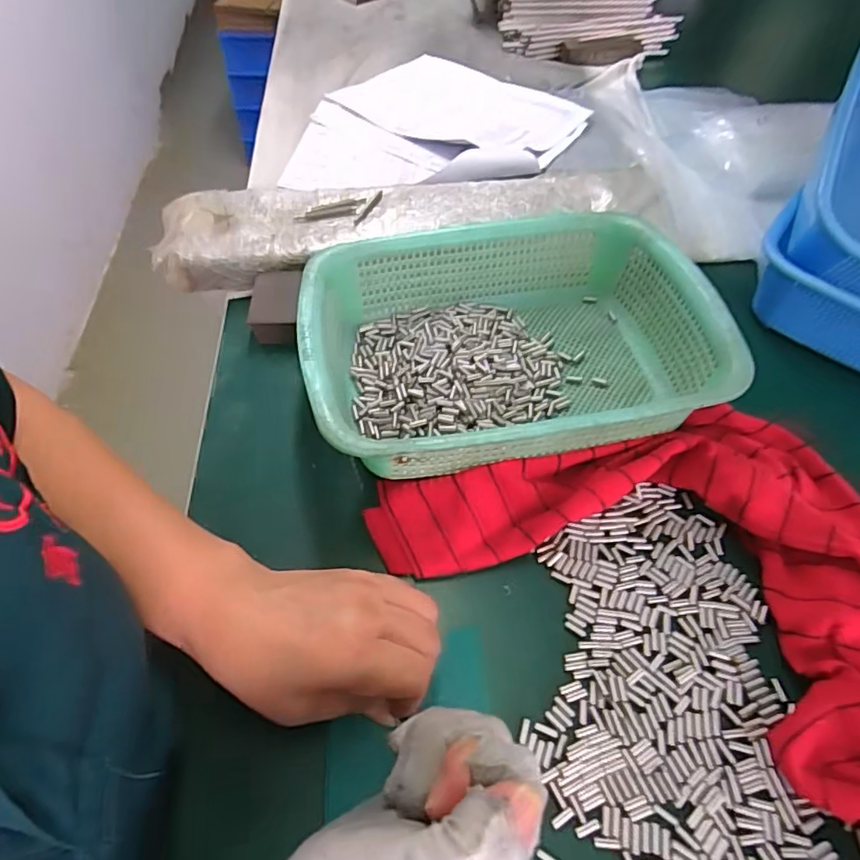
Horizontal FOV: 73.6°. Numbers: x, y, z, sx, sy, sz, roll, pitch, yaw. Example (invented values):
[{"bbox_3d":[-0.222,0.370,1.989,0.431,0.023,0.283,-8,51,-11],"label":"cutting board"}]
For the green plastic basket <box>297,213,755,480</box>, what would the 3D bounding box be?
[{"bbox_3d":[0.056,-0.067,0.443,0.293,0.083,0.218,-8,55,-7],"label":"green plastic basket"}]

